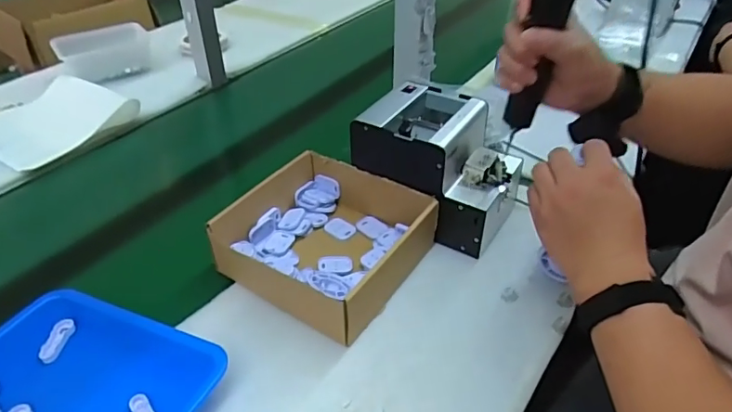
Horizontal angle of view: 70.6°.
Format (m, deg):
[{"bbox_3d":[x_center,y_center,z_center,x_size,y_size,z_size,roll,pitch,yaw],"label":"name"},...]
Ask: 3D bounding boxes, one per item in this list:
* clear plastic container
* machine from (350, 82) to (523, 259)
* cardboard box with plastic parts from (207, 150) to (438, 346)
[{"bbox_3d":[-0.516,-0.303,1.027,0.171,0.069,0.093,-21,43,-25],"label":"clear plastic container"},{"bbox_3d":[0.097,-0.054,0.659,0.180,0.138,0.142,22,43,24],"label":"machine"},{"bbox_3d":[-0.045,0.035,0.602,0.195,0.067,0.183,24,44,26],"label":"cardboard box with plastic parts"}]

